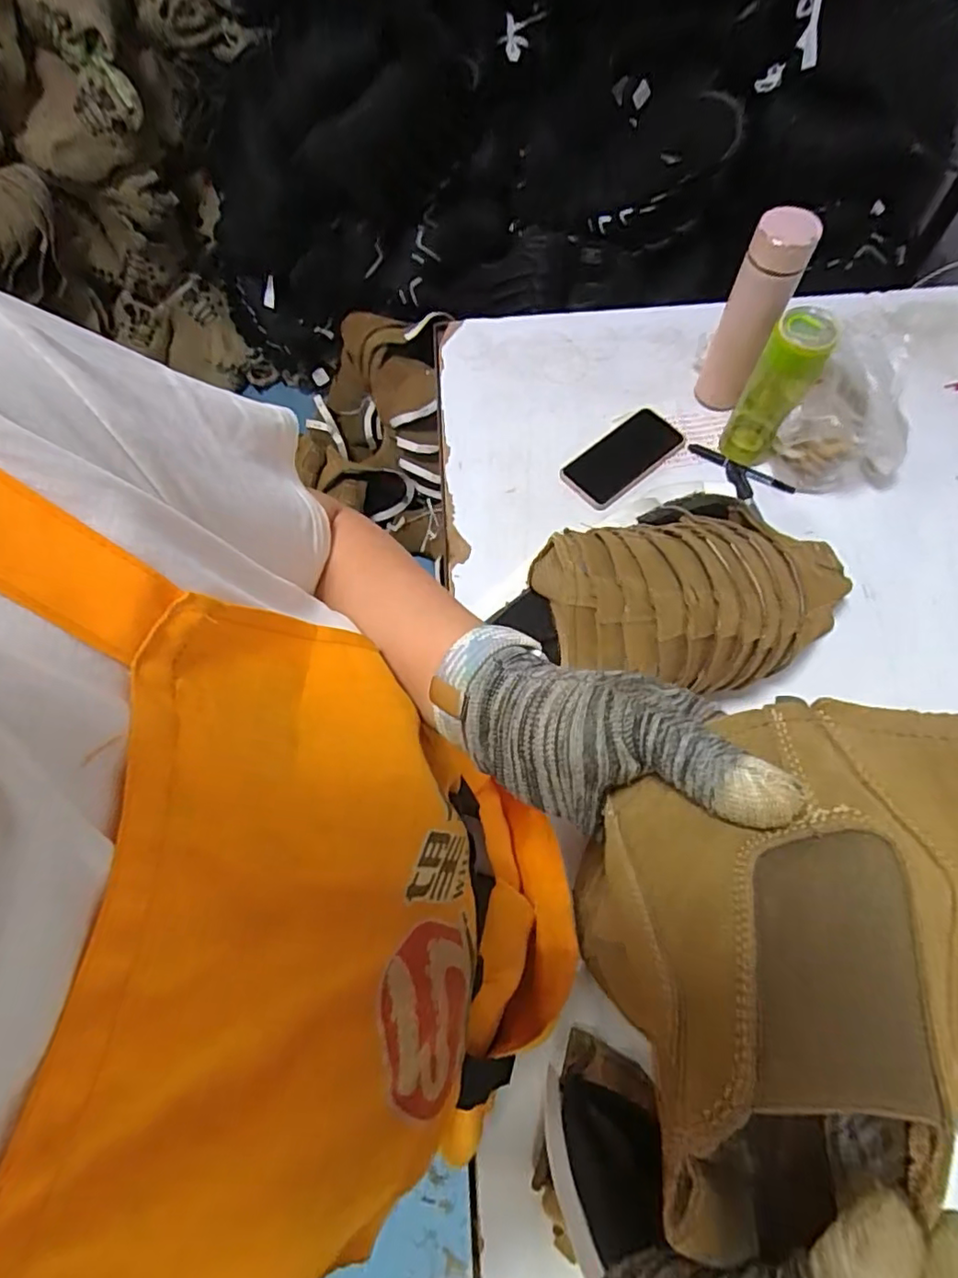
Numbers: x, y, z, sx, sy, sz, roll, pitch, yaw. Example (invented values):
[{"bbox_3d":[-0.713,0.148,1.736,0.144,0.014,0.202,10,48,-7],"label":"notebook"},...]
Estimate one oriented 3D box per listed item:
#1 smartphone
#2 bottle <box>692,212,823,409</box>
[{"bbox_3d":[0.191,-0.239,0.802,0.167,0.009,0.082,-40,71,-14],"label":"smartphone"},{"bbox_3d":[0.325,-0.381,0.732,0.064,0.231,0.055,23,70,11],"label":"bottle"}]

